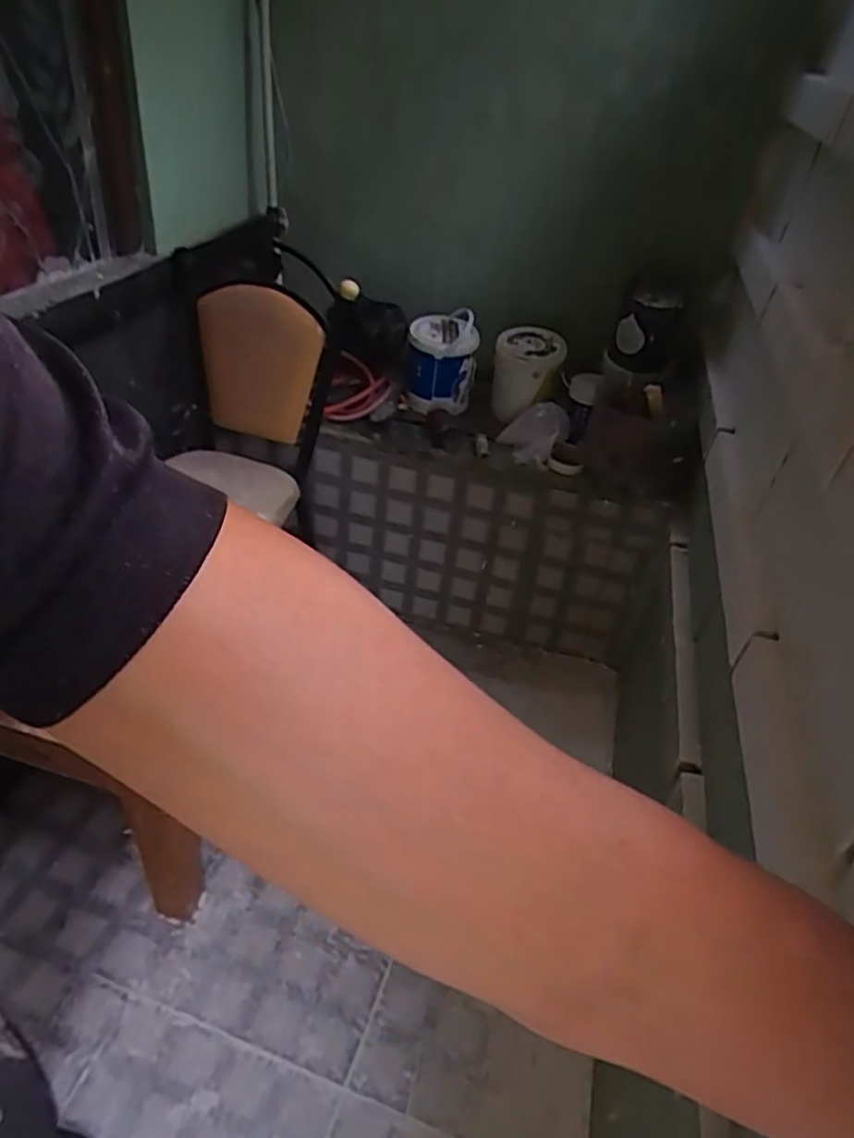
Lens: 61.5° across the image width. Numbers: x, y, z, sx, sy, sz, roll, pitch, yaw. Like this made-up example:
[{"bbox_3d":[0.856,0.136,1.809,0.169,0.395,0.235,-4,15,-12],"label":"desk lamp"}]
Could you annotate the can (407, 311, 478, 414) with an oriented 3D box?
[{"bbox_3d":[0.040,-0.546,1.897,0.176,0.220,0.170,2,38,-1],"label":"can"}]

